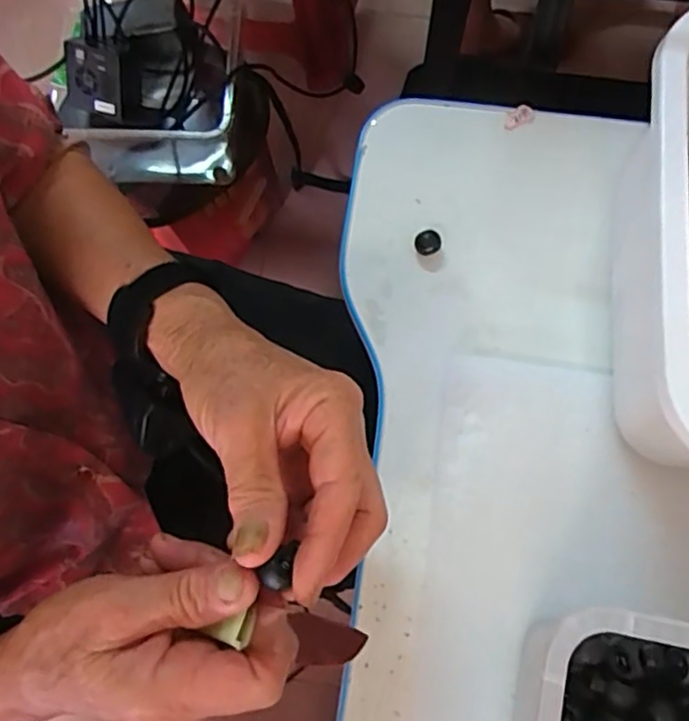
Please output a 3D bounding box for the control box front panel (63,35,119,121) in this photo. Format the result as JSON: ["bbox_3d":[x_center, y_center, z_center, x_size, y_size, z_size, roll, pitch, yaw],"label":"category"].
[{"bbox_3d":[-0.300,-0.340,0.759,0.065,0.079,0.027,9,34,-6],"label":"control box front panel"}]

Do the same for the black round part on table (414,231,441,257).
[{"bbox_3d":[0.056,-0.079,0.427,0.017,0.013,0.015,11,78,4],"label":"black round part on table"}]

